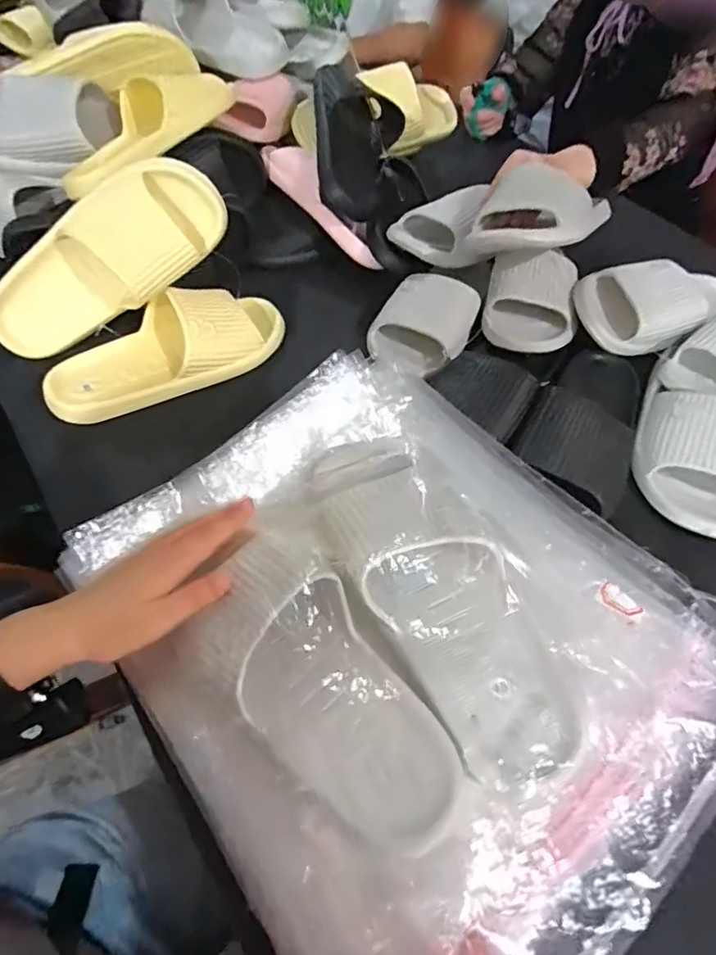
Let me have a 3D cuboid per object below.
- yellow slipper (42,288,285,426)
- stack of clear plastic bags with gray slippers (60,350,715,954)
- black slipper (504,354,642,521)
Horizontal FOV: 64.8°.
[{"bbox_3d":[-0.203,-0.144,0.606,0.265,0.054,0.105,-24,59,-22],"label":"yellow slipper"},{"bbox_3d":[0.035,0.091,0.398,0.358,0.077,0.415,-30,61,-25],"label":"stack of clear plastic bags with gray slippers"},{"bbox_3d":[0.252,-0.069,0.590,0.114,0.061,0.236,32,56,18],"label":"black slipper"}]

